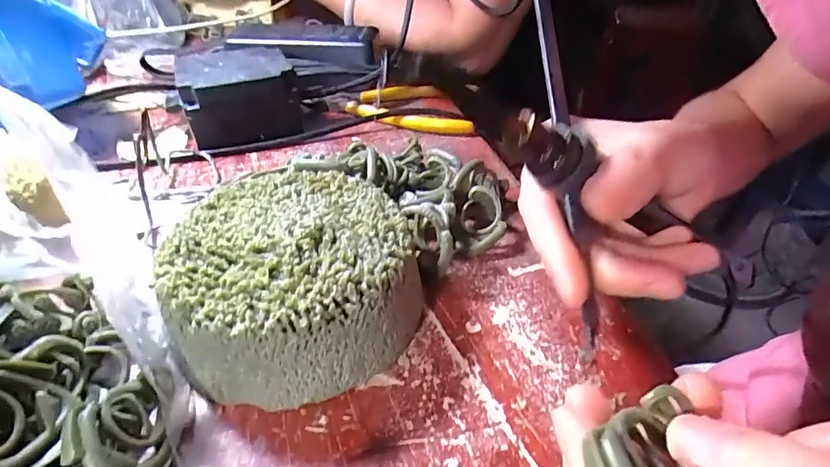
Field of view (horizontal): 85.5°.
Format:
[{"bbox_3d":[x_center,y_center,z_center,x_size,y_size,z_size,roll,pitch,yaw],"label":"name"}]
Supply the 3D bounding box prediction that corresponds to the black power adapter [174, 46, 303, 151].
[{"bbox_3d":[-0.132,-0.103,0.341,0.078,0.052,0.079,-15,42,-20],"label":"black power adapter"}]

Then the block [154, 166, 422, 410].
[{"bbox_3d":[-0.050,0.017,0.195,0.098,0.046,0.100,-15,42,-19],"label":"block"}]

